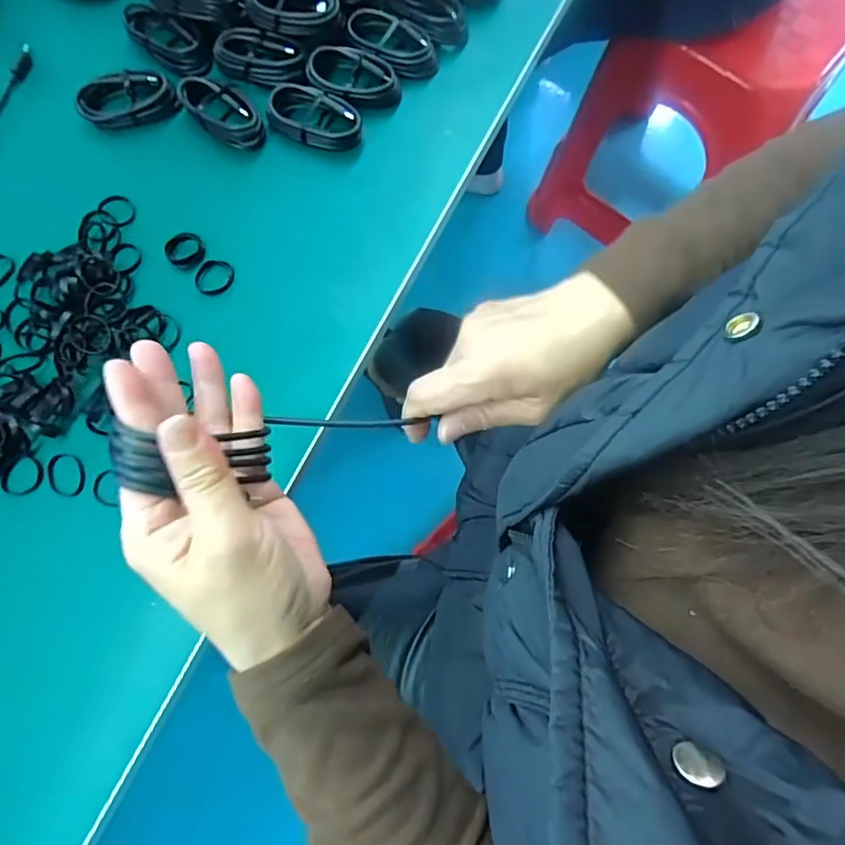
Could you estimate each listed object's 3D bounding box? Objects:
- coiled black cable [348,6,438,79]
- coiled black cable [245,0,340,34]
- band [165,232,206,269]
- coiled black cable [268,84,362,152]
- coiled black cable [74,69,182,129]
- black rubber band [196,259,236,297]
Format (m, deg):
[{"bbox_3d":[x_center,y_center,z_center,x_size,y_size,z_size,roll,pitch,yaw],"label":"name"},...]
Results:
[{"bbox_3d":[-0.022,-0.300,0.436,0.068,0.024,0.041,36,79,10],"label":"coiled black cable"},{"bbox_3d":[-0.099,-0.321,0.423,0.069,0.029,0.041,6,75,3],"label":"coiled black cable"},{"bbox_3d":[-0.173,-0.126,0.403,0.027,0.010,0.026,0,75,1],"label":"band"},{"bbox_3d":[-0.081,-0.232,0.417,0.073,0.021,0.034,17,76,6],"label":"coiled black cable"},{"bbox_3d":[-0.226,-0.251,0.425,0.073,0.016,0.039,-11,75,-1],"label":"coiled black cable"},{"bbox_3d":[-0.148,-0.104,0.397,0.025,0.008,0.029,32,78,9],"label":"black rubber band"}]

